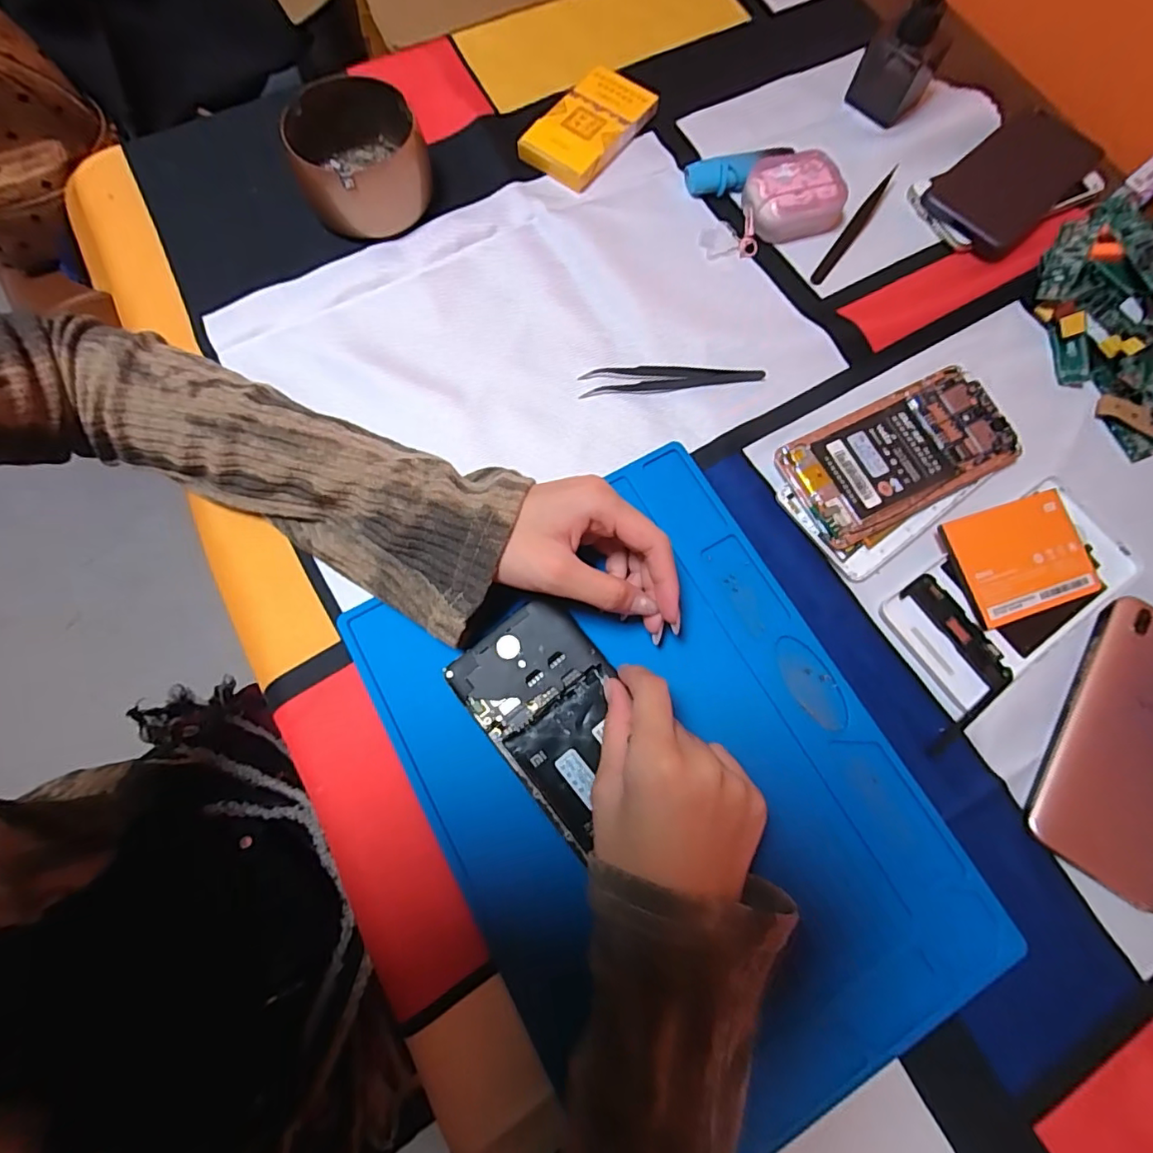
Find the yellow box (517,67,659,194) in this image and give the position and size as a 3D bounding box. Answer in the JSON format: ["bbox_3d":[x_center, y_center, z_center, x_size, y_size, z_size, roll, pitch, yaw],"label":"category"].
[{"bbox_3d":[0.009,-0.335,0.411,0.059,0.014,0.101,35,77,9],"label":"yellow box"}]

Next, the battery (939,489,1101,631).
[{"bbox_3d":[0.262,-0.011,0.323,0.080,0.008,0.064,-17,75,-5],"label":"battery"}]

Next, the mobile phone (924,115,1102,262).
[{"bbox_3d":[0.314,-0.285,0.398,0.128,0.011,0.071,-40,79,-11],"label":"mobile phone"}]

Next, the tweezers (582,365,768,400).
[{"bbox_3d":[0.062,-0.127,0.352,0.115,0.008,0.016,-4,74,-2],"label":"tweezers"}]

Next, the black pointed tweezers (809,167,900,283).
[{"bbox_3d":[0.199,-0.252,0.393,0.009,0.006,0.116,35,77,9],"label":"black pointed tweezers"}]

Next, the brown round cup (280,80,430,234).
[{"bbox_3d":[-0.145,-0.283,0.373,0.084,0.056,0.079,0,74,-1],"label":"brown round cup"}]

